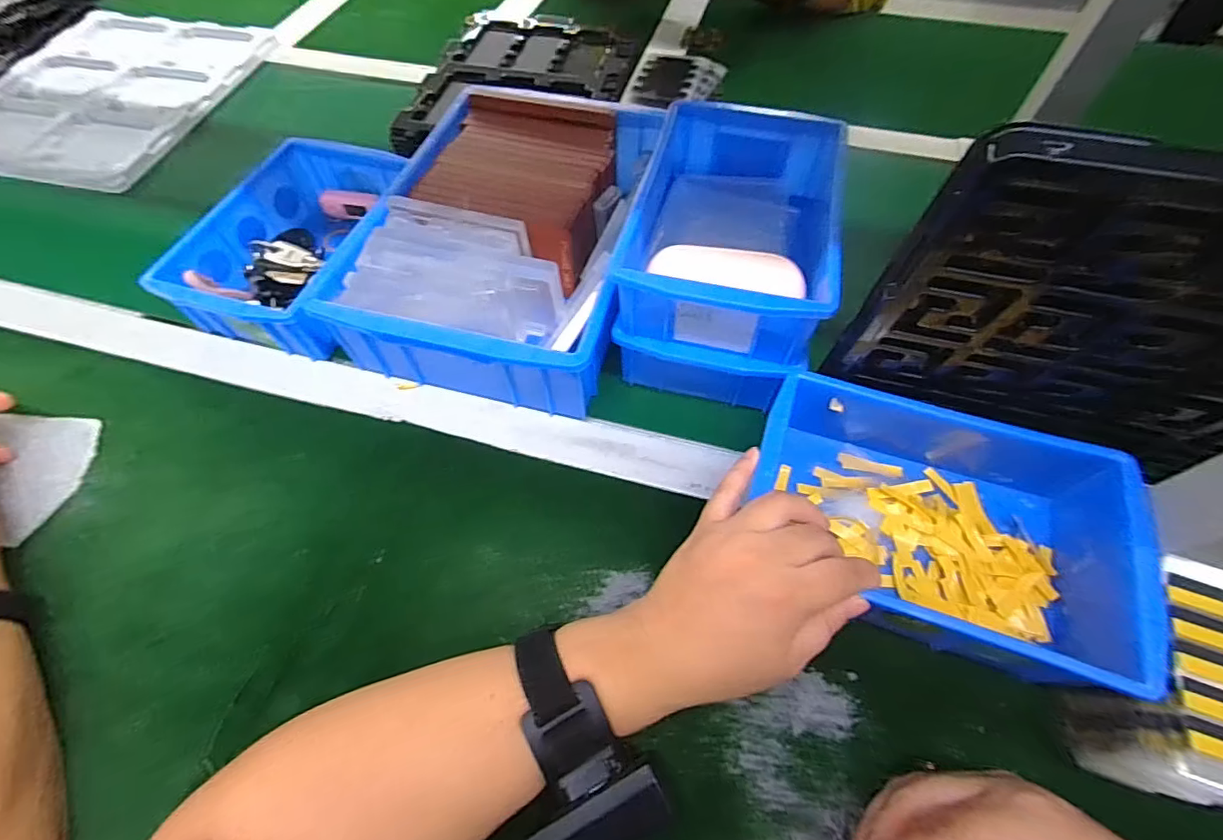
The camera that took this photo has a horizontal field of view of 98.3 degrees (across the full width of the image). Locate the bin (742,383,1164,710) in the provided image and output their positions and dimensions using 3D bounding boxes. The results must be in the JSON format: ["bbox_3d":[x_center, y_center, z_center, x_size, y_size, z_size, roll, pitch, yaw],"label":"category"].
[{"bbox_3d":[0.185,0.057,0.312,0.201,0.068,0.128,20,62,10],"label":"bin"}]

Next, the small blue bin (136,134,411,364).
[{"bbox_3d":[-0.258,-0.159,0.463,0.140,0.063,0.219,15,61,8],"label":"small blue bin"}]

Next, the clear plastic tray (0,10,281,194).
[{"bbox_3d":[-0.606,-0.395,0.631,0.293,0.016,0.316,13,60,8],"label":"clear plastic tray"}]

